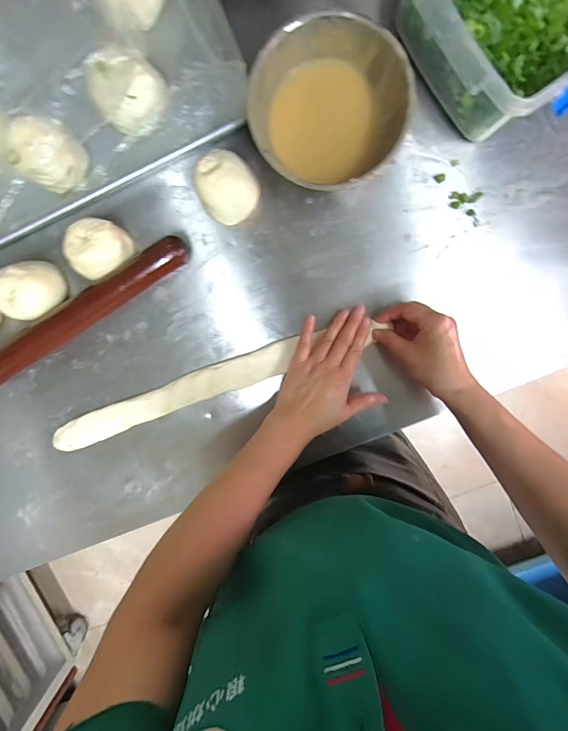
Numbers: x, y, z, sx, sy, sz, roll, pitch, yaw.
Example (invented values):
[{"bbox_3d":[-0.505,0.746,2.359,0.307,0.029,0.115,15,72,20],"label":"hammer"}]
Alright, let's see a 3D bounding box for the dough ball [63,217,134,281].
[{"bbox_3d":[-0.227,-0.144,0.430,0.070,0.052,0.064,0,99,0],"label":"dough ball"}]

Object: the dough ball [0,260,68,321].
[{"bbox_3d":[-0.320,-0.092,0.438,0.081,0.041,0.065,-23,99,3],"label":"dough ball"}]

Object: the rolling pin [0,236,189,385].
[{"bbox_3d":[-0.263,-0.063,0.446,0.321,0.029,0.037,-30,98,4],"label":"rolling pin"}]

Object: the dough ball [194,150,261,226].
[{"bbox_3d":[-0.067,-0.213,0.417,0.065,0.049,0.075,-32,98,5],"label":"dough ball"}]

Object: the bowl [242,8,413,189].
[{"bbox_3d":[0.046,-0.278,0.392,0.163,0.077,0.154,0,99,0],"label":"bowl"}]

